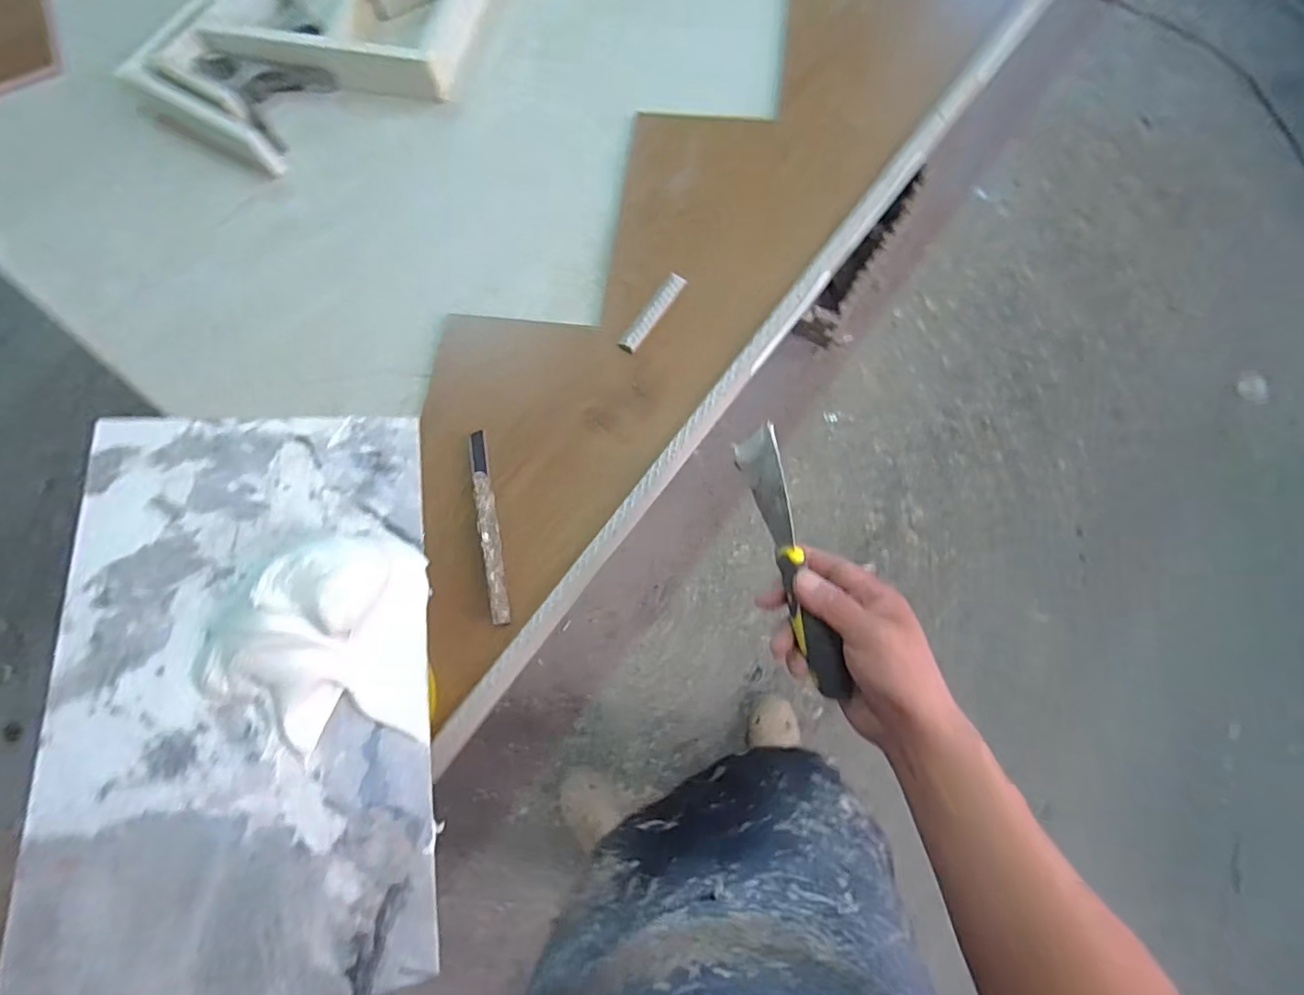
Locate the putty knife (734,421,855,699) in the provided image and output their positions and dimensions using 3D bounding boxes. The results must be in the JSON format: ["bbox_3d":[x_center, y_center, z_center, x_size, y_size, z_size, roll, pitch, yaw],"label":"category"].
[{"bbox_3d":[0.101,0.047,0.409,0.022,0.060,0.191,-16,80,0],"label":"putty knife"}]

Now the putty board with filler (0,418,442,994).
[{"bbox_3d":[-0.182,0.080,0.255,0.150,0.029,0.269,-3,70,-19],"label":"putty board with filler"}]

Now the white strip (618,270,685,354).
[{"bbox_3d":[0.002,-0.188,0.570,0.018,0.008,0.097,34,85,5],"label":"white strip"}]

